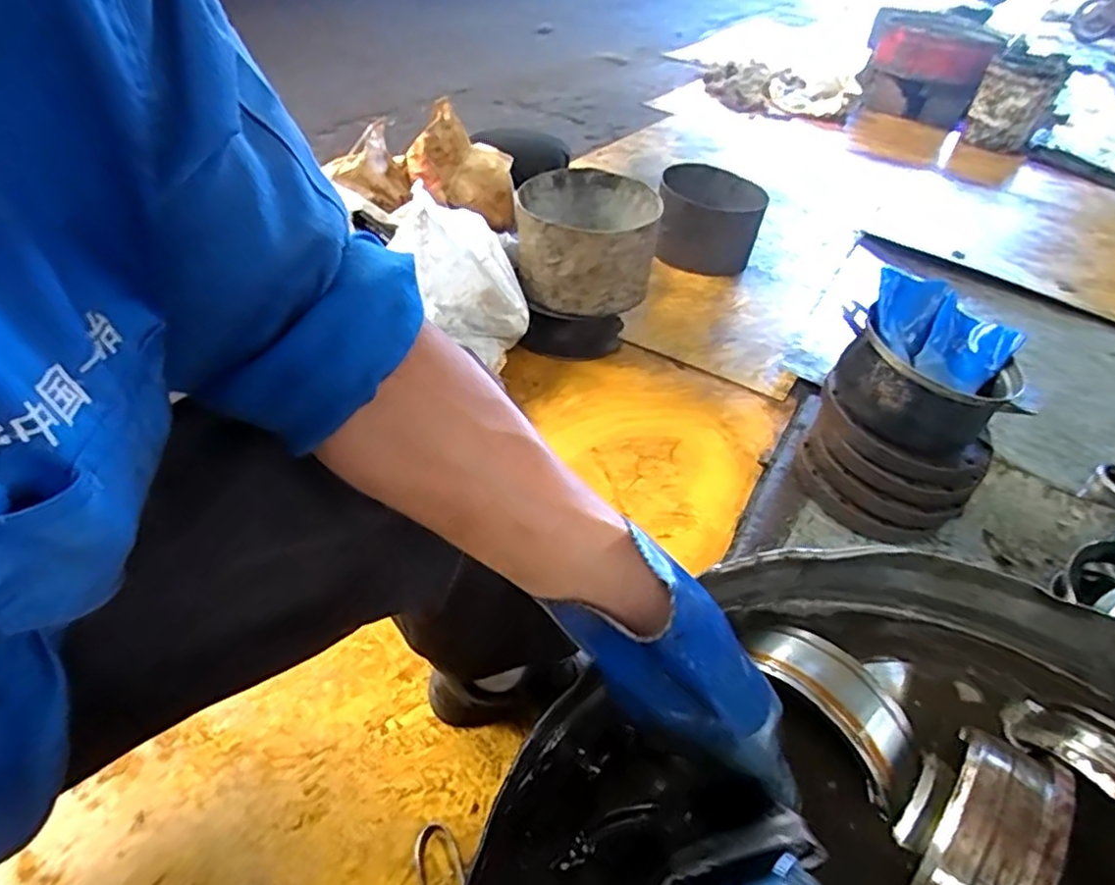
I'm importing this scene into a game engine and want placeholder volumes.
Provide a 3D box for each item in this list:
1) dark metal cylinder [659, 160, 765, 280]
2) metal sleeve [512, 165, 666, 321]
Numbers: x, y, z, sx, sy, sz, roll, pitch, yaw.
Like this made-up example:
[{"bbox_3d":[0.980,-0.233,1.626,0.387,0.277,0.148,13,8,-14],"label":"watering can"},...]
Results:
[{"bbox_3d":[0.410,-0.607,1.821,0.277,0.207,0.248,14,41,7],"label":"dark metal cylinder"},{"bbox_3d":[0.053,-0.400,1.335,0.271,0.193,0.271,8,41,-1],"label":"metal sleeve"}]

